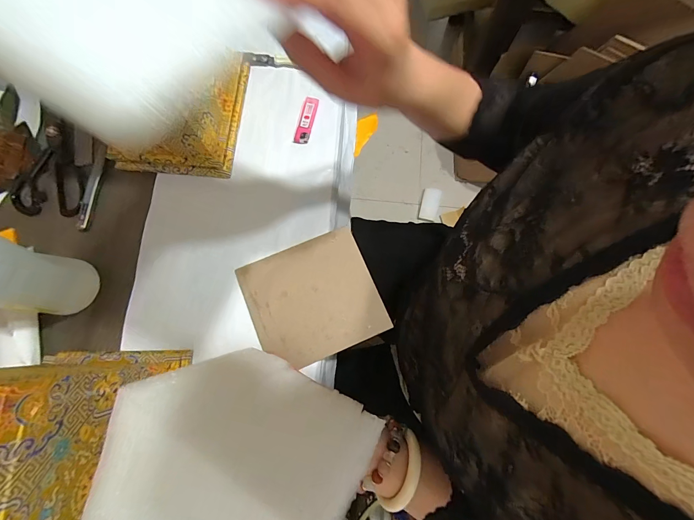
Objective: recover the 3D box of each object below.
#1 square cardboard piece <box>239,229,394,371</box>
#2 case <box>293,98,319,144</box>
[{"bbox_3d":[-0.045,0.051,0.431,0.166,0.011,0.154,-22,77,-7],"label":"square cardboard piece"},{"bbox_3d":[-0.063,-0.210,0.486,0.024,0.009,0.067,23,109,5],"label":"case"}]

